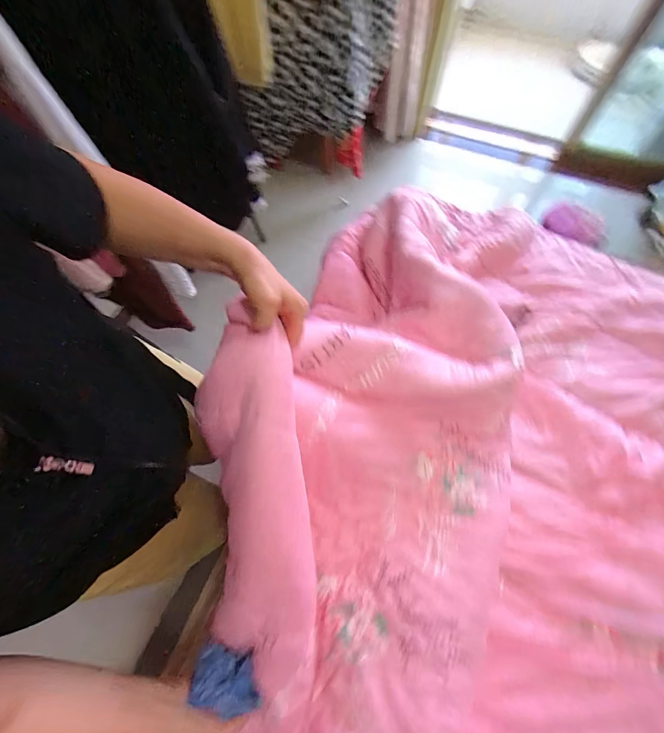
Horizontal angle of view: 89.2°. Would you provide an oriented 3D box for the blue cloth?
[{"bbox_3d":[-0.139,0.419,0.447,0.088,0.055,0.062,12,67,8],"label":"blue cloth"}]

